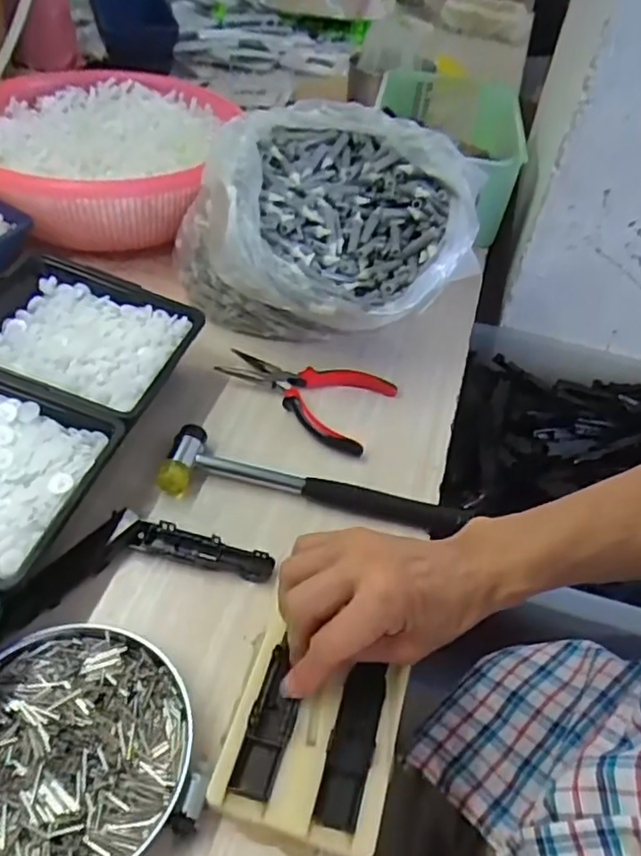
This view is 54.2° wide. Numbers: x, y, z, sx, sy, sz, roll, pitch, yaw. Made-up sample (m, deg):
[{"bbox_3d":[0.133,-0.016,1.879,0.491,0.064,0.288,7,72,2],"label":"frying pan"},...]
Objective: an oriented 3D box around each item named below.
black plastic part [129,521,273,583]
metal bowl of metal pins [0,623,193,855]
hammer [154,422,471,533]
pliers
[{"bbox_3d":[-0.083,0.085,0.438,0.101,0.013,0.024,12,45,5],"label":"black plastic part"},{"bbox_3d":[-0.139,0.175,0.336,0.131,0.024,0.129,4,45,-4],"label":"metal bowl of metal pins"},{"bbox_3d":[-0.007,0.040,0.484,0.222,0.024,0.052,8,45,1],"label":"hammer"},{"bbox_3d":[-0.017,-0.034,0.555,0.148,0.014,0.091,20,46,13],"label":"pliers"}]

